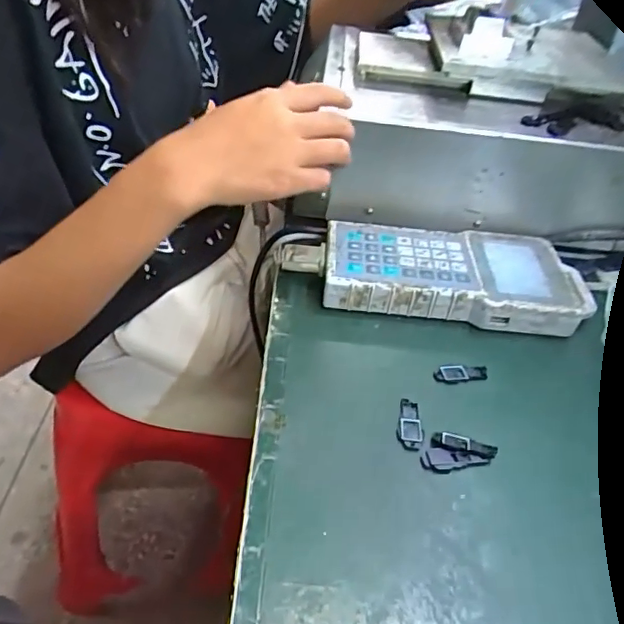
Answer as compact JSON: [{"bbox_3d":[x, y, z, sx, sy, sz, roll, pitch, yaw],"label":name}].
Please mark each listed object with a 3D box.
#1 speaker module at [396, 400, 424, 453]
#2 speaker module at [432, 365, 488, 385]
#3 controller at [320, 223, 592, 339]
[{"bbox_3d":[0.064,0.074,0.371,0.016,0.004,0.038,8,41,3],"label":"speaker module"},{"bbox_3d":[0.108,0.044,0.414,0.041,0.004,0.016,-6,42,-13],"label":"speaker module"},{"bbox_3d":[0.121,-0.032,0.486,0.217,0.030,0.102,7,40,2],"label":"controller"}]

